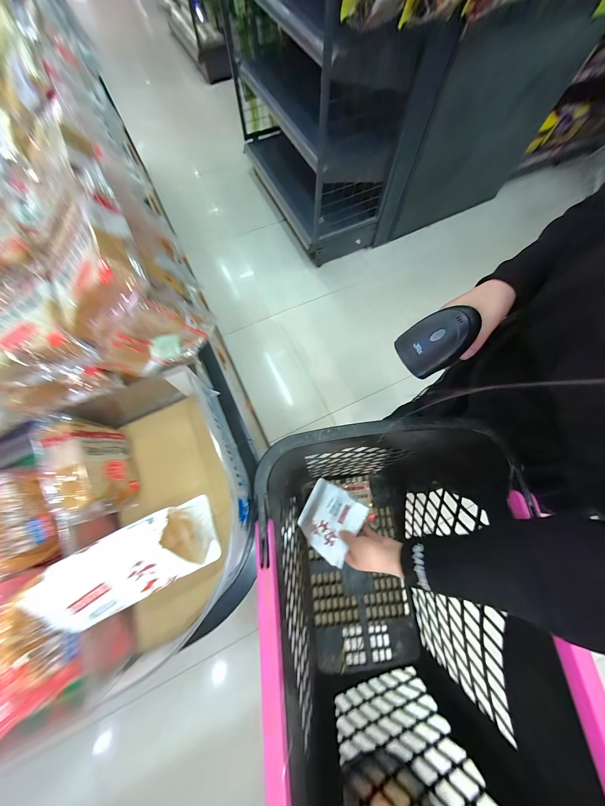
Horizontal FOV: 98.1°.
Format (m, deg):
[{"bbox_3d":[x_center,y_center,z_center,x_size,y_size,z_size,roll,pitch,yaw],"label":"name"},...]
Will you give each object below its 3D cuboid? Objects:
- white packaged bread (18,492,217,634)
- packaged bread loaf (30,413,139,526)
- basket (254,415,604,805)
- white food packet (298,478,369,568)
[{"bbox_3d":[-0.173,0.166,0.288,0.120,0.126,0.075,-23,74,-7],"label":"white packaged bread"},{"bbox_3d":[-0.267,0.083,0.325,0.050,0.108,0.117,-20,74,-6],"label":"packaged bread loaf"},{"bbox_3d":[0.158,0.359,0.515,0.391,0.469,0.554,-6,73,-1],"label":"basket"},{"bbox_3d":[0.047,0.225,0.525,0.023,0.158,0.115,37,77,-25],"label":"white food packet"}]

